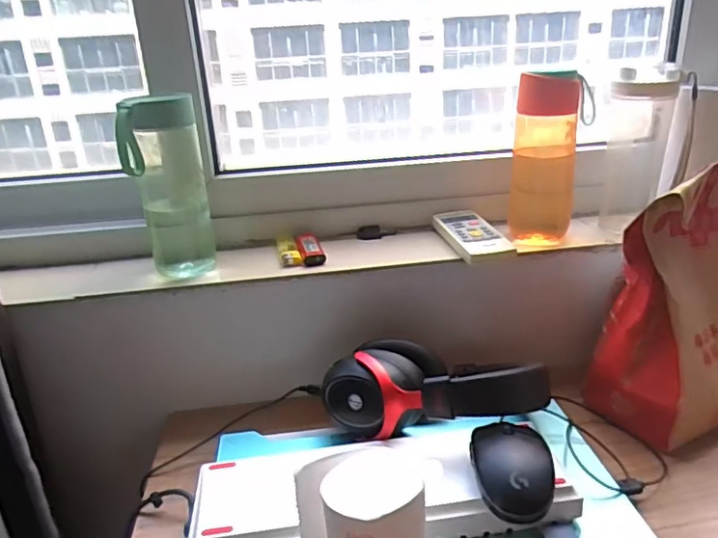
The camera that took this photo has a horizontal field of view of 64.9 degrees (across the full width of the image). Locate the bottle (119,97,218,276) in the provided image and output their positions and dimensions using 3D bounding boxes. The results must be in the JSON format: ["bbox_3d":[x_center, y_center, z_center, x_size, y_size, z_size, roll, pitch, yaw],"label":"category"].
[{"bbox_3d":[-0.201,-0.080,0.597,0.065,0.188,0.063,-1,23,4],"label":"bottle"}]

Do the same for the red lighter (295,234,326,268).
[{"bbox_3d":[-0.057,-0.023,0.661,0.027,0.015,0.072,-8,23,-12],"label":"red lighter"}]

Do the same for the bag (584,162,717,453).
[{"bbox_3d":[0.349,0.032,0.585,0.190,0.260,0.125,-17,27,-31],"label":"bag"}]

